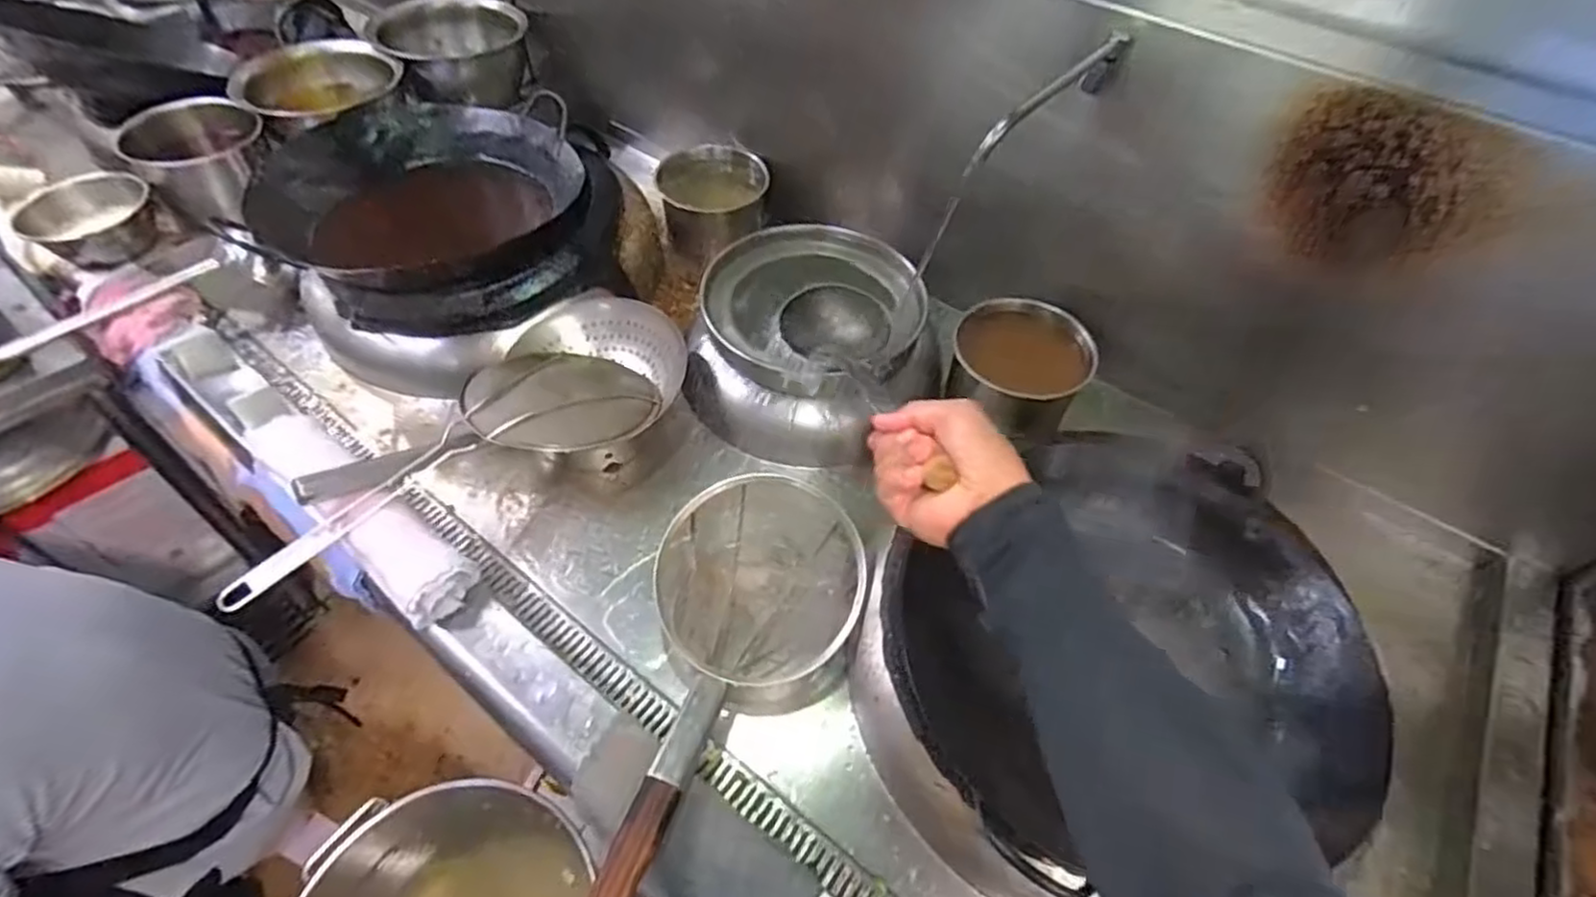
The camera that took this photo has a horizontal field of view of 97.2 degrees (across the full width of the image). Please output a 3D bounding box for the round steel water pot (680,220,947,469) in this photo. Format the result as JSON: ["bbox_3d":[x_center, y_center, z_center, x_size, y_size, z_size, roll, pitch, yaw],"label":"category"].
[{"bbox_3d":[0.010,-0.156,1.013,0.322,0.200,0.285,-36,62,-28],"label":"round steel water pot"}]

